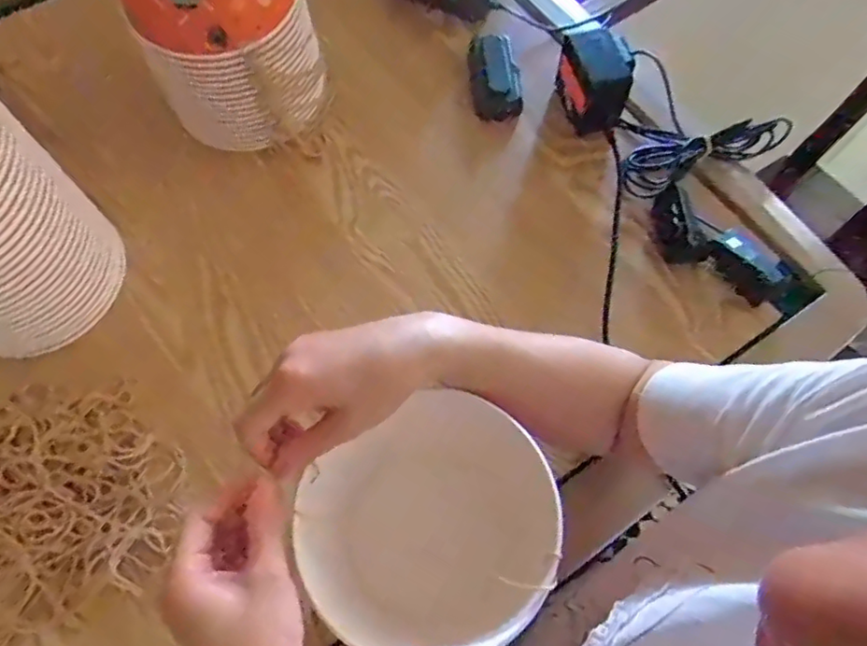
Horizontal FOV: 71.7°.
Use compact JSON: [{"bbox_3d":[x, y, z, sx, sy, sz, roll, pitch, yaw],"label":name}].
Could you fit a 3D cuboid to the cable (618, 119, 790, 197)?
[{"bbox_3d":[0.272,-0.174,0.607,0.178,0.029,0.082,-12,68,-5],"label":"cable"}]

